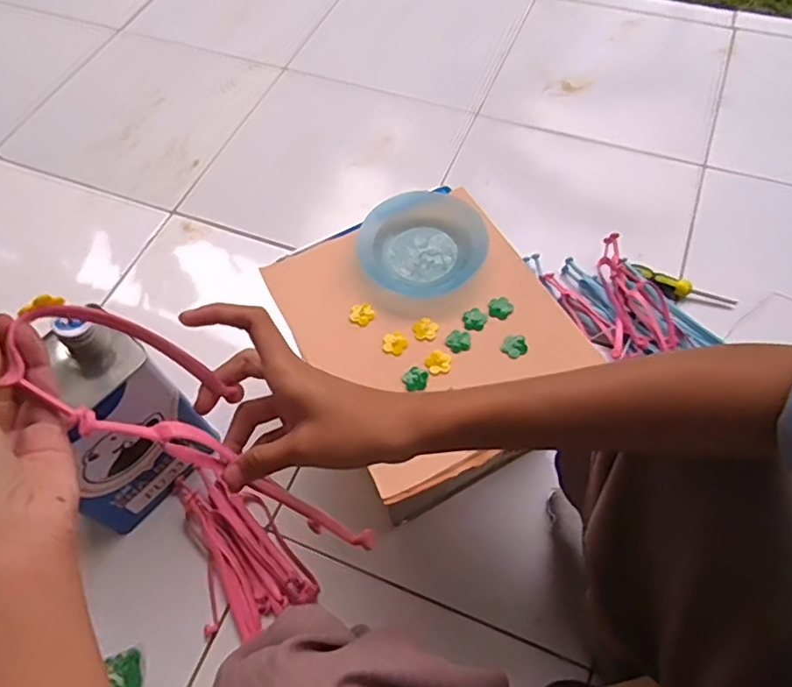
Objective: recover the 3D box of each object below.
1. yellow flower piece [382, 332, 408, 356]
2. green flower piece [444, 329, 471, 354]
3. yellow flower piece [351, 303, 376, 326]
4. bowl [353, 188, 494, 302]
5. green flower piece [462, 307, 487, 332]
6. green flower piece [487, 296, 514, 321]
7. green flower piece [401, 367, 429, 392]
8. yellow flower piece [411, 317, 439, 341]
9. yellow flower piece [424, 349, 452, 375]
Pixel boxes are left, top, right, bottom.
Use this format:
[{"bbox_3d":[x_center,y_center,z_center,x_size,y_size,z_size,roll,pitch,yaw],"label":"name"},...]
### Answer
[{"bbox_3d":[0.000,0.000,0.572,0.024,0.006,0.023,-1,61,3],"label":"yellow flower piece"},{"bbox_3d":[0.060,-0.002,0.568,0.023,0.006,0.023,-1,61,3],"label":"green flower piece"},{"bbox_3d":[-0.033,-0.029,0.587,0.022,0.004,0.023,0,81,-1],"label":"yellow flower piece"},{"bbox_3d":[0.026,-0.100,0.599,0.127,0.035,0.113,-13,61,-4],"label":"bowl"},{"bbox_3d":[0.076,-0.024,0.577,0.023,0.004,0.025,-1,61,3],"label":"green flower piece"},{"bbox_3d":[0.101,-0.034,0.581,0.023,0.004,0.023,-3,75,10],"label":"green flower piece"},{"bbox_3d":[0.019,0.033,0.552,0.023,0.005,0.024,-1,61,3],"label":"green flower piece"},{"bbox_3d":[0.028,-0.014,0.576,0.025,0.007,0.022,13,62,10],"label":"yellow flower piece"},{"bbox_3d":[0.040,0.018,0.558,0.024,0.004,0.024,-1,61,3],"label":"yellow flower piece"}]

